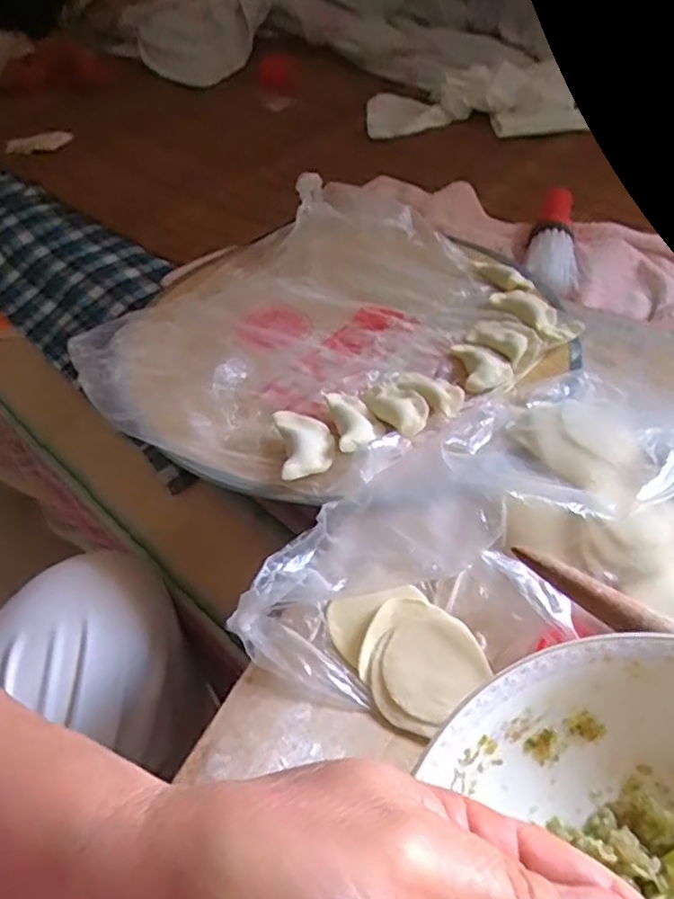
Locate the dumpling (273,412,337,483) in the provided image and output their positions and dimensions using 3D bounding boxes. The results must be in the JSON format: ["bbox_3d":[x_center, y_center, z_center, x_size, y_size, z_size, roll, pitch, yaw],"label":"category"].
[{"bbox_3d":[-0.019,-0.003,0.403,0.035,0.016,0.055,-9,49,-4],"label":"dumpling"}]

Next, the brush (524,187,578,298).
[{"bbox_3d":[0.205,-0.192,0.598,0.048,0.035,0.133,11,51,13],"label":"brush"}]

